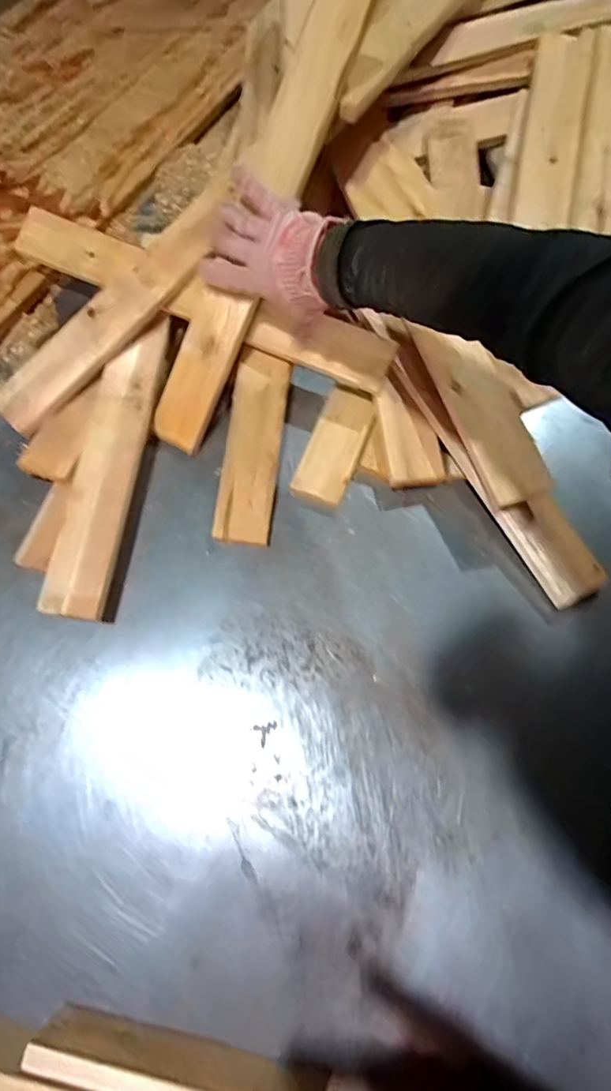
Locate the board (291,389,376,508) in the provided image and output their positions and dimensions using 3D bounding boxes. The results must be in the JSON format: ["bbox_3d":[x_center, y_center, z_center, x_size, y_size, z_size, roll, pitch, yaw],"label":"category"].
[{"bbox_3d":[0.035,-0.117,0.570,0.063,0.023,0.145,20,71,7],"label":"board"}]

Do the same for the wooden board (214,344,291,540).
[{"bbox_3d":[-0.059,-0.116,0.560,0.065,0.013,0.230,9,75,-11],"label":"wooden board"}]

